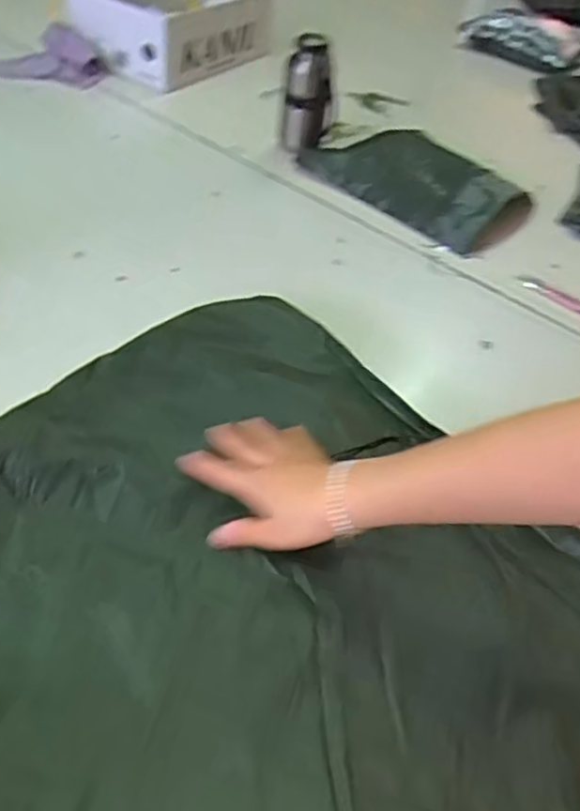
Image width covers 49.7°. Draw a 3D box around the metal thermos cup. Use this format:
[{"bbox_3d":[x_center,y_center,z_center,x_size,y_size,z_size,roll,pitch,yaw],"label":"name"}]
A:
[{"bbox_3d":[0.028,-0.482,0.980,0.077,0.154,0.061,12,46,1],"label":"metal thermos cup"}]

